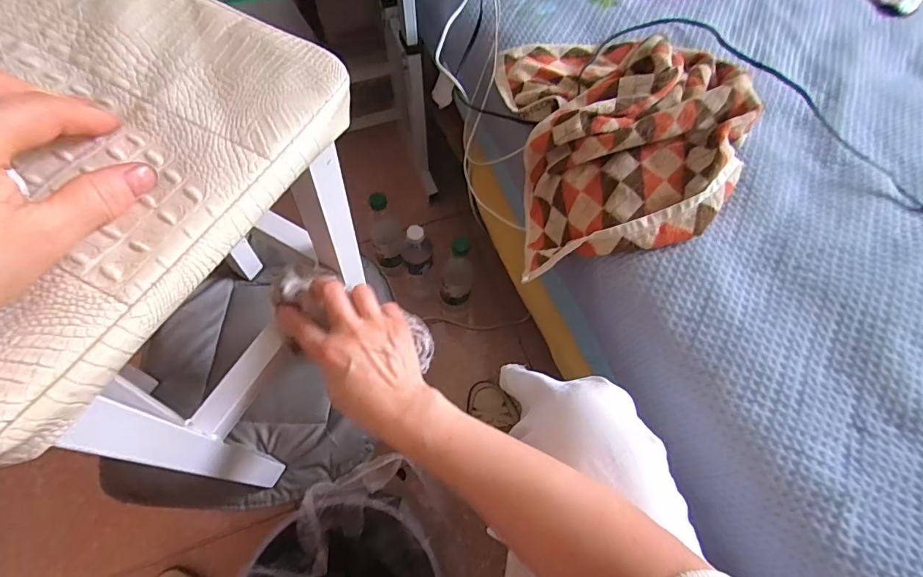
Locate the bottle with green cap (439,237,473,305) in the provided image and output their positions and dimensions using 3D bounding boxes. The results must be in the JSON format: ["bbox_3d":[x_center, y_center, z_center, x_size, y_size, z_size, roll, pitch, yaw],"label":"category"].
[{"bbox_3d":[-0.009,-0.029,0.922,0.063,0.234,0.077,0,63,-2],"label":"bottle with green cap"}]

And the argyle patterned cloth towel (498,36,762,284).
[{"bbox_3d":[0.229,-0.208,0.638,0.273,0.161,0.356,-3,63,-4],"label":"argyle patterned cloth towel"}]

